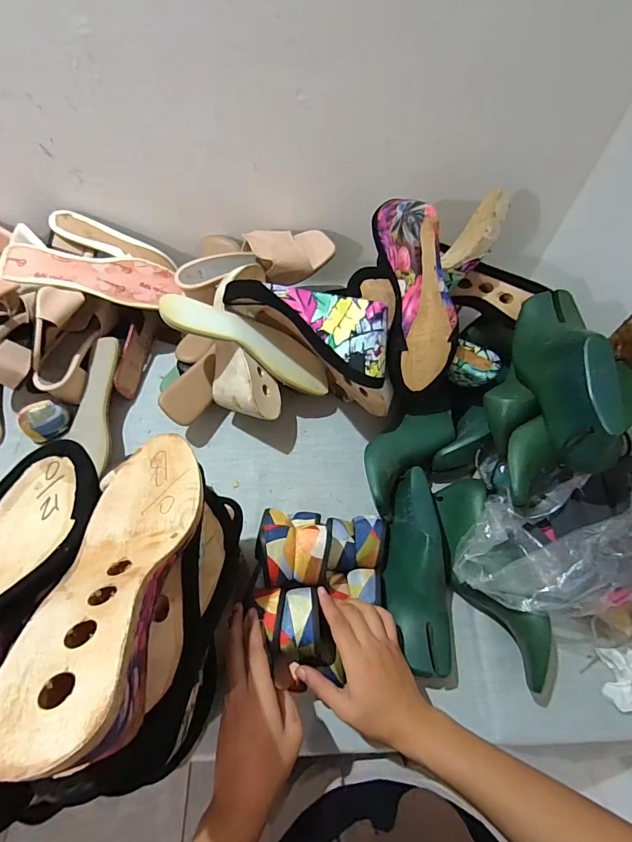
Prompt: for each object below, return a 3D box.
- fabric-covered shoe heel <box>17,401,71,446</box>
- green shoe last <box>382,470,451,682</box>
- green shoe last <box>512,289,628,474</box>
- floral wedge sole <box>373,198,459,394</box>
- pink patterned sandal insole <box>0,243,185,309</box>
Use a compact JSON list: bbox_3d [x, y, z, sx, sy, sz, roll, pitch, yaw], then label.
[{"bbox_3d":[-0.393,-0.001,0.601,0.054,0.041,0.064,30,64,15],"label":"fabric-covered shoe heel"},{"bbox_3d":[0.118,0.167,0.477,0.067,0.059,0.215,-1,73,-1],"label":"green shoe last"},{"bbox_3d":[0.283,-0.062,0.453,0.076,0.104,0.240,5,61,2],"label":"green shoe last"},{"bbox_3d":[0.117,-0.149,0.491,0.081,0.068,0.225,-12,102,-8],"label":"floral wedge sole"},{"bbox_3d":[-0.322,-0.214,0.599,0.228,0.023,0.085,3,59,-19],"label":"pink patterned sandal insole"}]

